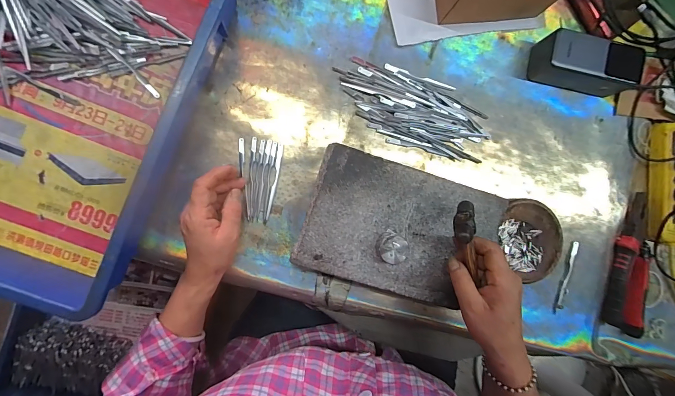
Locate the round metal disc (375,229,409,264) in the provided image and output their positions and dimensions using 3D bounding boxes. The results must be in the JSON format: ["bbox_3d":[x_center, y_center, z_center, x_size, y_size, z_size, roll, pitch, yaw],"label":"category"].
[{"bbox_3d":[0.064,0.059,0.373,0.037,0.029,0.033,27,89,-6],"label":"round metal disc"}]

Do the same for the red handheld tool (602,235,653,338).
[{"bbox_3d":[0.457,0.138,0.500,0.069,0.026,0.148,9,91,-6],"label":"red handheld tool"}]

